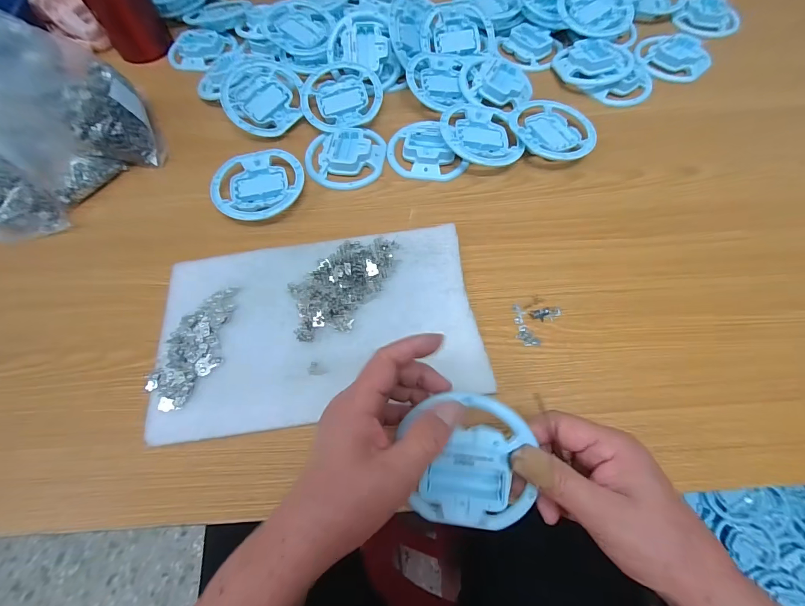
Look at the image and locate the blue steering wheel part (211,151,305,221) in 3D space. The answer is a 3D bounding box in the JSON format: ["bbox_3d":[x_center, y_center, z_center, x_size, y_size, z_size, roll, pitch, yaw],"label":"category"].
[{"bbox_3d":[-0.166,-0.136,0.432,0.101,0.024,0.105,-16,65,-7],"label":"blue steering wheel part"}]

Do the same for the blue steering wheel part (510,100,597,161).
[{"bbox_3d":[0.184,-0.208,0.451,0.093,0.024,0.099,0,64,1],"label":"blue steering wheel part"}]

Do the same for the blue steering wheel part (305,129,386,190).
[{"bbox_3d":[-0.071,-0.178,0.451,0.096,0.019,0.080,-2,64,0],"label":"blue steering wheel part"}]

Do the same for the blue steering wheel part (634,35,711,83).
[{"bbox_3d":[0.379,-0.349,0.522,0.074,0.020,0.095,-26,66,-11],"label":"blue steering wheel part"}]

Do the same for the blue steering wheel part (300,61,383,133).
[{"bbox_3d":[-0.079,-0.268,0.478,0.102,0.021,0.114,-9,64,-3],"label":"blue steering wheel part"}]

